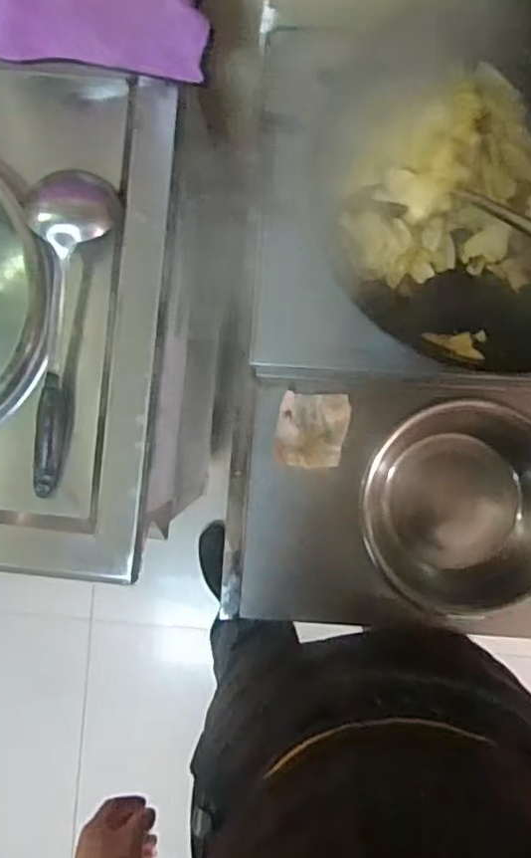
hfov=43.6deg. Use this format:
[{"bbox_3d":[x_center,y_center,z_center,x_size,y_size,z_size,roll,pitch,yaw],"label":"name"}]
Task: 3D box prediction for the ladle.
[{"bbox_3d":[-0.202,-0.108,0.700,0.088,0.061,0.347,0,90,1],"label":"ladle"}]

